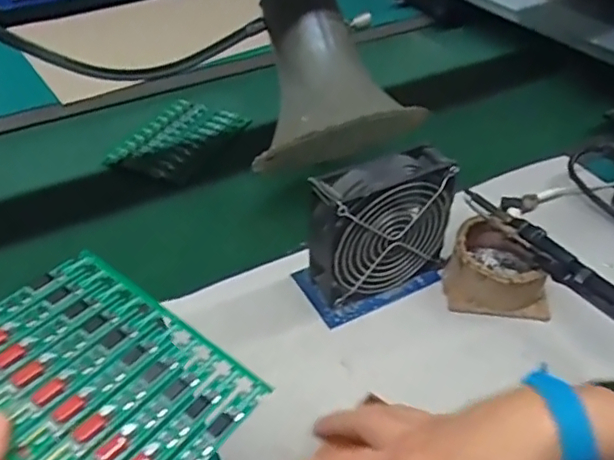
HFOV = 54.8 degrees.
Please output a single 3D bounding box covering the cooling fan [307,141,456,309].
[{"bbox_3d":[0.062,-0.001,0.514,0.122,0.122,0.047,-18,44,-20],"label":"cooling fan"}]

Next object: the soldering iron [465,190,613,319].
[{"bbox_3d":[0.204,0.021,0.494,0.026,0.020,0.202,-24,46,-25],"label":"soldering iron"}]

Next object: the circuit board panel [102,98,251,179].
[{"bbox_3d":[-0.165,-0.115,0.744,0.113,0.011,0.160,22,45,23],"label":"circuit board panel"}]

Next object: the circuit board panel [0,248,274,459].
[{"bbox_3d":[-0.120,0.083,0.339,0.161,0.005,0.119,32,46,20],"label":"circuit board panel"}]

